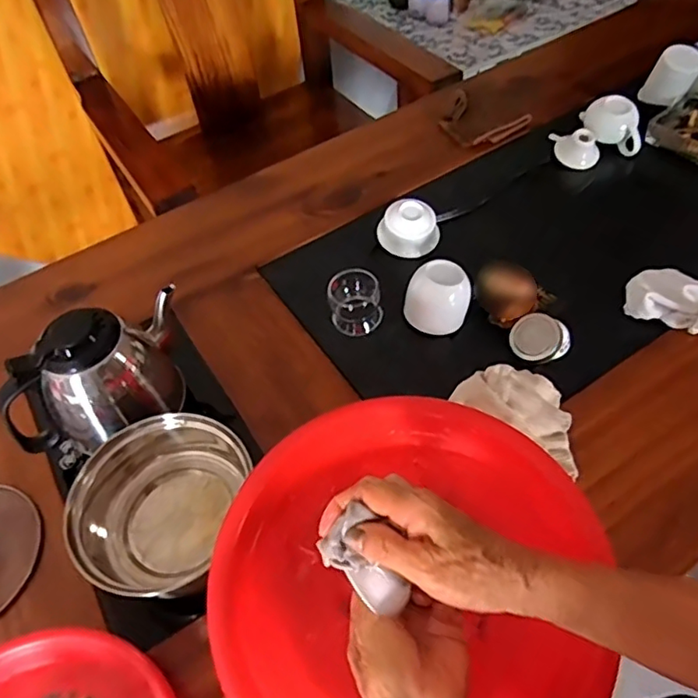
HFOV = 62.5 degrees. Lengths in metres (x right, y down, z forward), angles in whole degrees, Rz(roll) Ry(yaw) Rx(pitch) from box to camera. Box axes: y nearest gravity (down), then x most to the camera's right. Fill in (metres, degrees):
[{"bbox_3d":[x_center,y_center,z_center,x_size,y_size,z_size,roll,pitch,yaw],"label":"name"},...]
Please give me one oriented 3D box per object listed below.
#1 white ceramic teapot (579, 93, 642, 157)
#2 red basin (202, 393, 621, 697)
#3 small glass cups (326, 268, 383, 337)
[{"bbox_3d":[0.404,-0.350,0.889,0.070,0.061,0.094,-6,53,1],"label":"white ceramic teapot"},{"bbox_3d":[0.047,0.194,0.481,0.294,0.092,0.295,-2,53,3],"label":"red basin"},{"bbox_3d":[0.007,-0.059,0.706,0.063,0.055,0.052,2,53,7],"label":"small glass cups"}]

